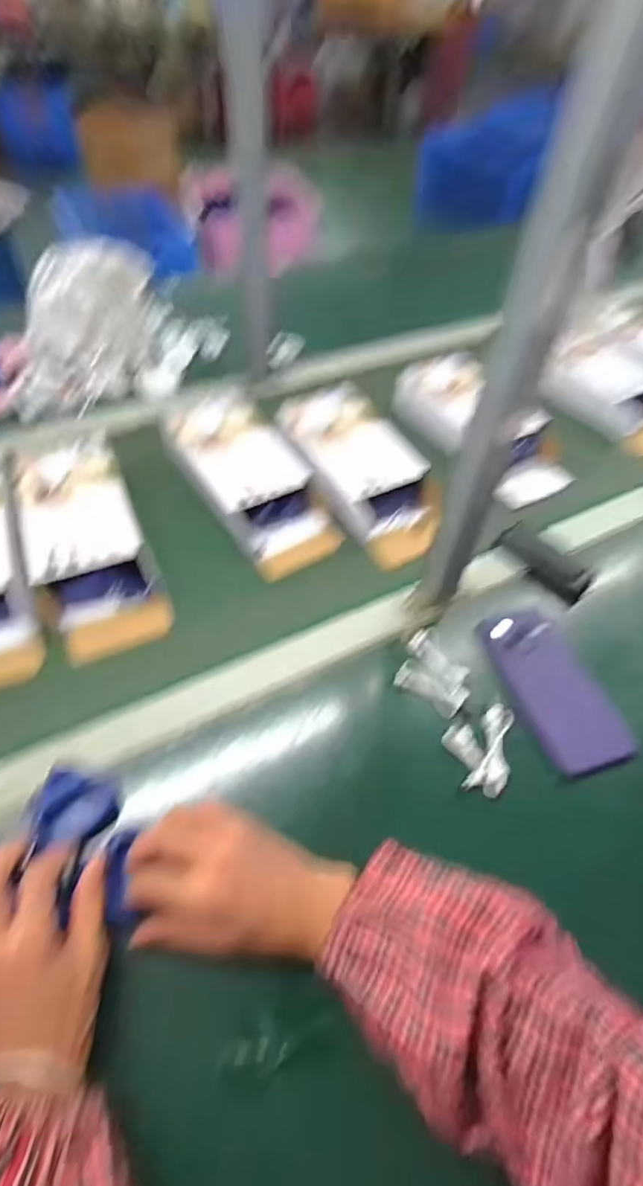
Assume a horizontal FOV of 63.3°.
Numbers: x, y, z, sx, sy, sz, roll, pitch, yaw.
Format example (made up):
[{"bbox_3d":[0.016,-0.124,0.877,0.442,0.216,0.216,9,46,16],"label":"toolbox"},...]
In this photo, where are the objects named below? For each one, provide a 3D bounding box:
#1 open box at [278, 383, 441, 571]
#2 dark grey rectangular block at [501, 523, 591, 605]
[{"bbox_3d":[0.047,-0.147,0.635,0.122,0.064,0.252,-25,60,-20],"label":"open box"},{"bbox_3d":[0.248,-0.035,0.574,0.035,0.025,0.096,-31,62,-23],"label":"dark grey rectangular block"}]

